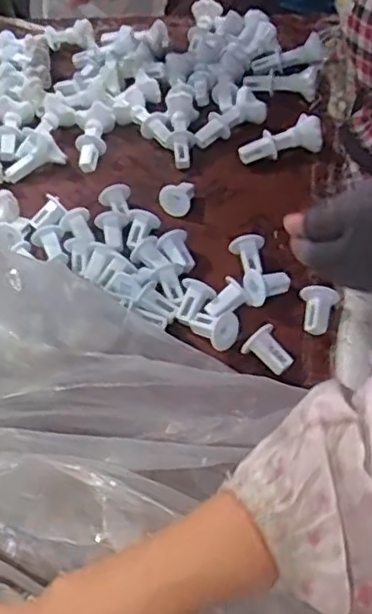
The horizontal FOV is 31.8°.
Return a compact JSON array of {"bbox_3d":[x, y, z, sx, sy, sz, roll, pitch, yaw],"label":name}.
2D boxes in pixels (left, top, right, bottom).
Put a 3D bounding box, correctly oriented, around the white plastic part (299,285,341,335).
[{"bbox_3d":[0.113,0.004,0.563,0.032,0.030,0.037,8,54,12],"label":"white plastic part"}]

